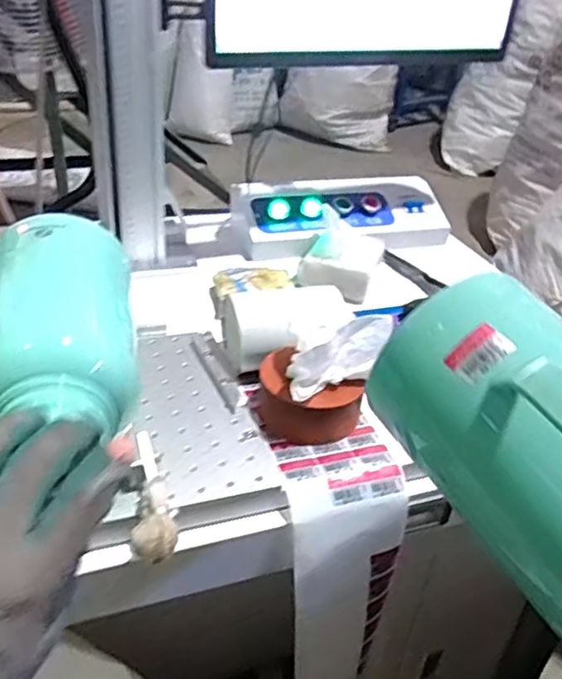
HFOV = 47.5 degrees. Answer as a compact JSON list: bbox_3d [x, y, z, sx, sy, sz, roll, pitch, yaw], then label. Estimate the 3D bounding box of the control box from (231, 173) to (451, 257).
[{"bbox_3d":[0.092,-0.184,0.931,0.309,0.073,0.111,-6,35,-17],"label":"control box"}]

